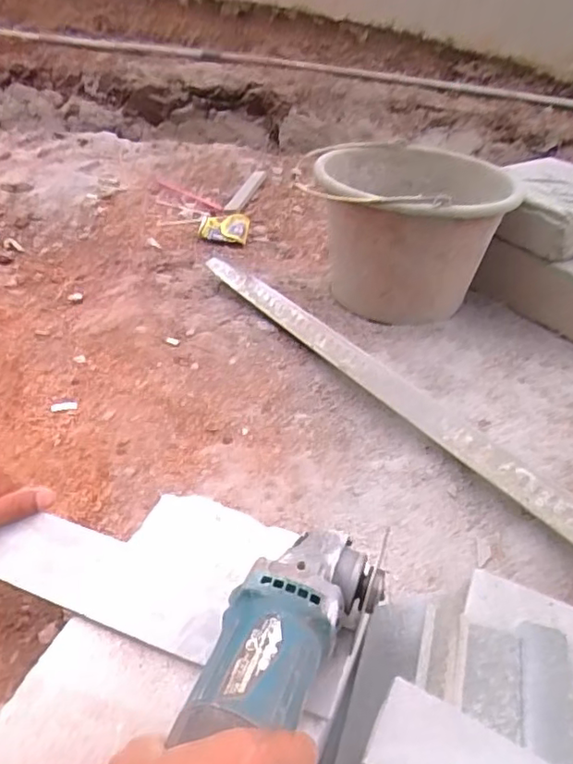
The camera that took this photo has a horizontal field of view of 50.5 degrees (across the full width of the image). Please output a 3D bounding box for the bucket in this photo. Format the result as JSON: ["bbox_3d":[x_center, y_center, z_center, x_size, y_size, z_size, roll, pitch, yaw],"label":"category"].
[{"bbox_3d":[0.173,-0.220,0.878,0.240,0.189,0.252,2,43,-2],"label":"bucket"}]

